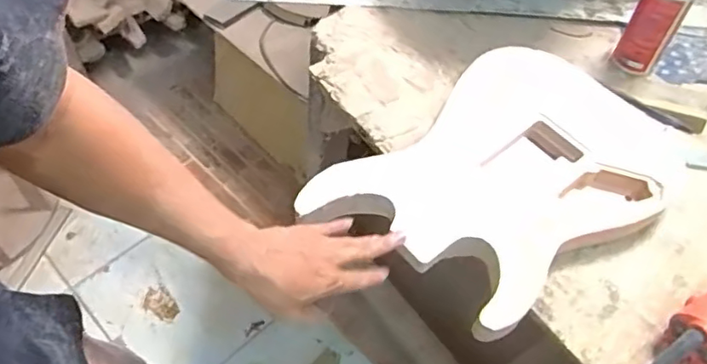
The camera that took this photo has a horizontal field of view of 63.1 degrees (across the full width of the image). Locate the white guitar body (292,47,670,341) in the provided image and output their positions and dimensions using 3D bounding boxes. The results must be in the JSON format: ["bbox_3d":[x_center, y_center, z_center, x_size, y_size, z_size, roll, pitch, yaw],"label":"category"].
[{"bbox_3d":[0.197,-0.015,0.713,0.448,0.061,0.279,-38,61,-25],"label":"white guitar body"}]

